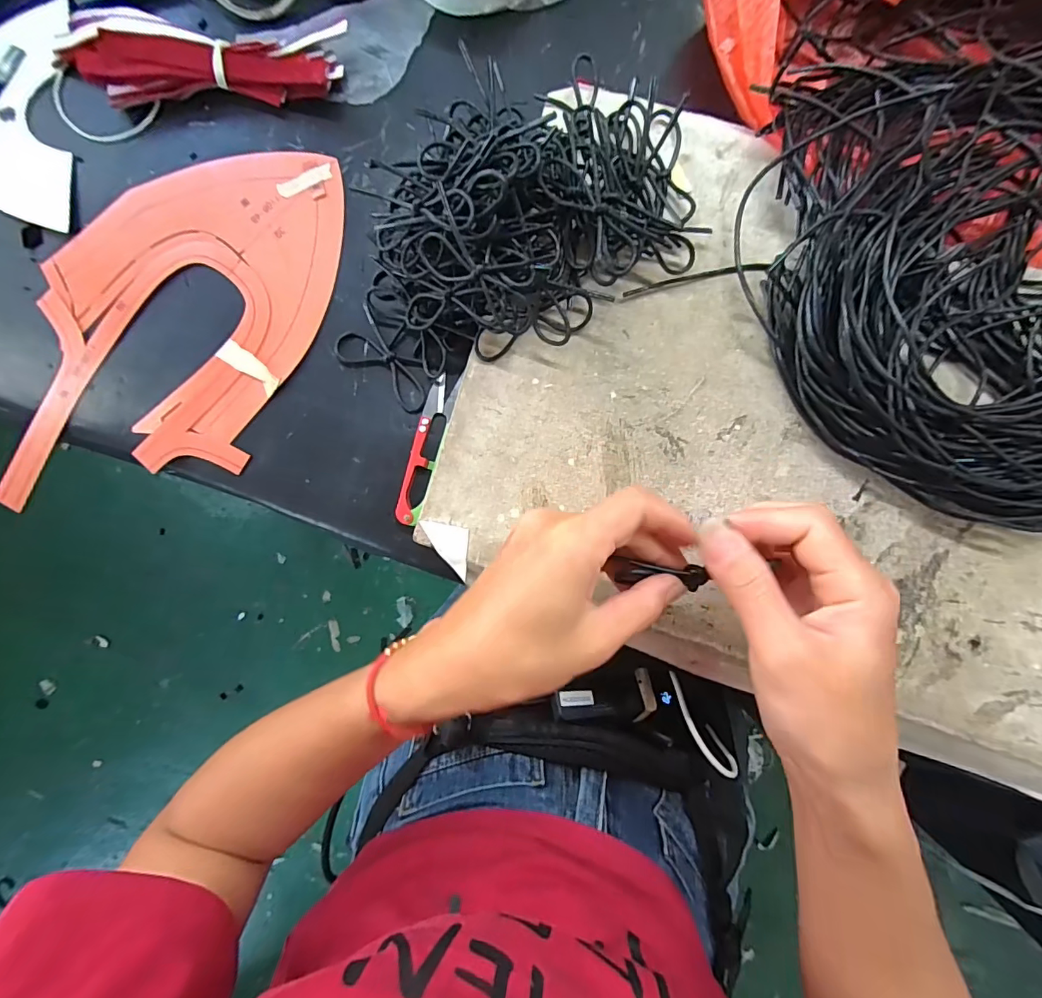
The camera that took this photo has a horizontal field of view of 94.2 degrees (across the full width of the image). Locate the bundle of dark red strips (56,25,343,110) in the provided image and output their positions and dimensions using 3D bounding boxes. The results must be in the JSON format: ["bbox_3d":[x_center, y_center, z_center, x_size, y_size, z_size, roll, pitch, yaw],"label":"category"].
[{"bbox_3d":[-0.220,-0.288,0.320,0.190,0.031,0.036,5,87,3],"label":"bundle of dark red strips"}]

